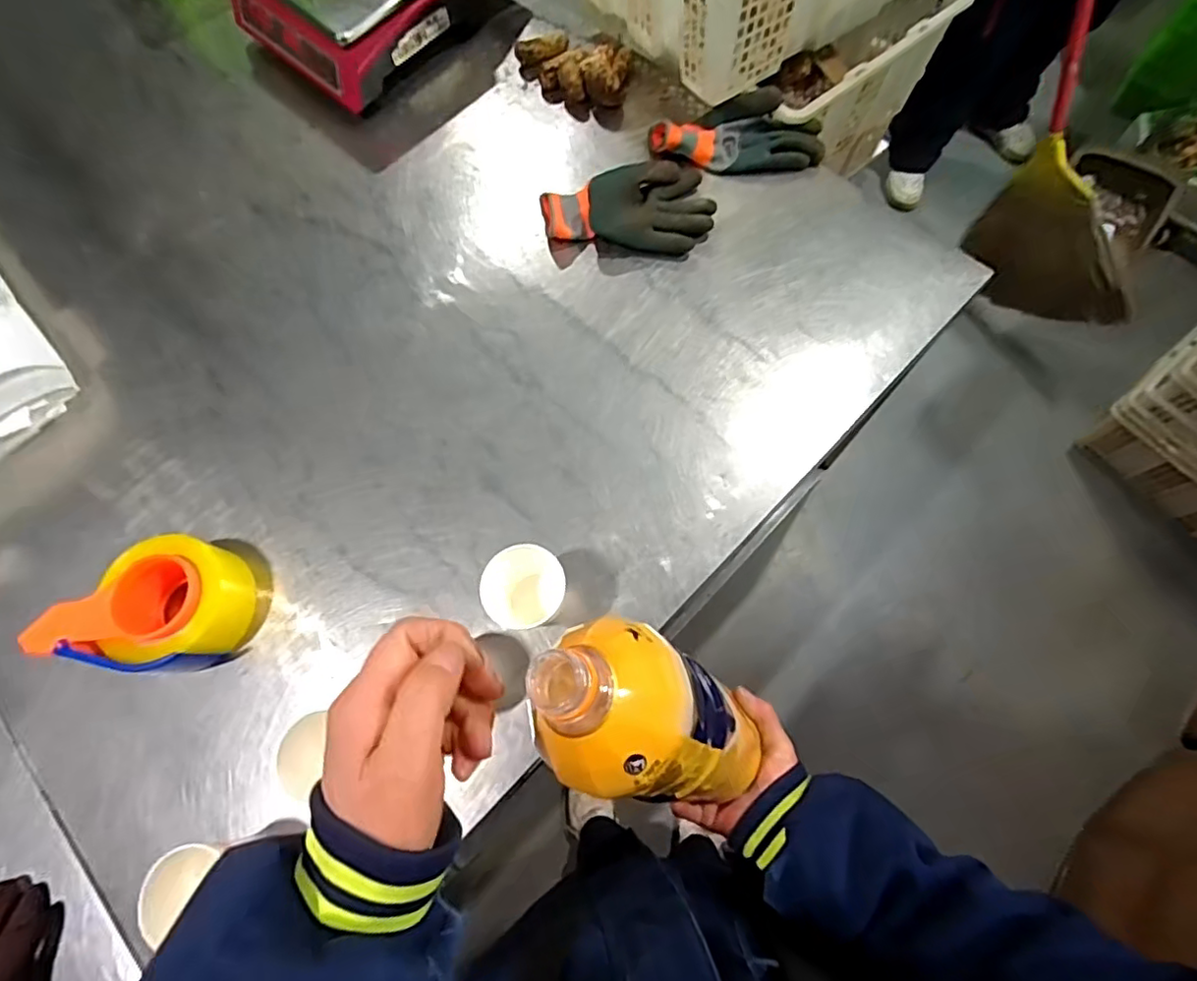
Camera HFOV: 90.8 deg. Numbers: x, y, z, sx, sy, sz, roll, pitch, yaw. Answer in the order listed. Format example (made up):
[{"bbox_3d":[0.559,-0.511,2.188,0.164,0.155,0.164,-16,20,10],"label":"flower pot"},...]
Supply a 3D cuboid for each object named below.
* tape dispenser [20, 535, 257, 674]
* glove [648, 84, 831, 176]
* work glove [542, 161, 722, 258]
[{"bbox_3d":[-0.439,0.113,0.575,0.170,0.073,0.122,-3,70,3],"label":"tape dispenser"},{"bbox_3d":[0.171,-0.446,0.733,0.213,0.049,0.090,2,71,5],"label":"glove"},{"bbox_3d":[0.033,-0.332,0.710,0.202,0.046,0.104,-3,70,3],"label":"work glove"}]

